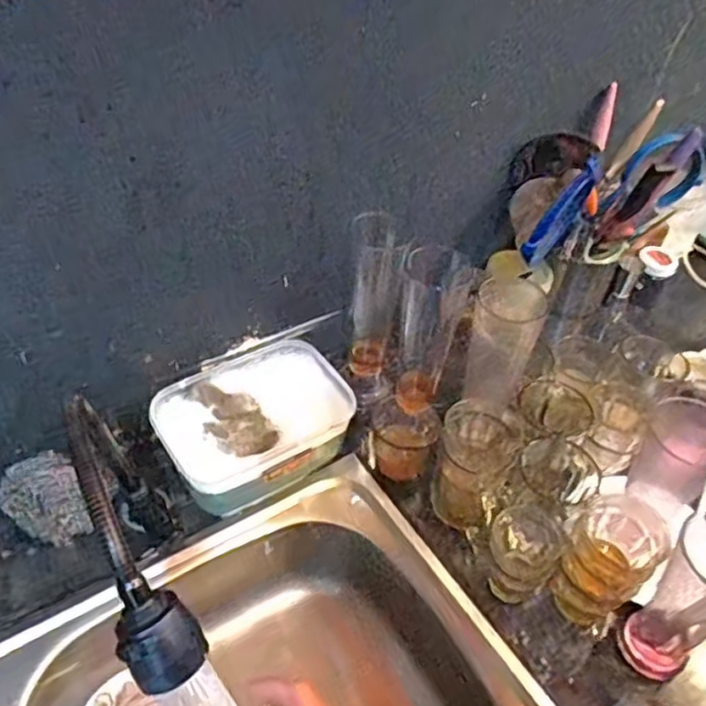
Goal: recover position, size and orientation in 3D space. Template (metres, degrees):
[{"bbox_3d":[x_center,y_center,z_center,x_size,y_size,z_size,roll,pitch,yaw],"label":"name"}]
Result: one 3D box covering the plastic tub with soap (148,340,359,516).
[{"bbox_3d":[-0.109,0.083,0.726,0.203,0.094,0.143,-26,53,-28],"label":"plastic tub with soap"}]

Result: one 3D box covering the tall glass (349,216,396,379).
[{"bbox_3d":[0.024,-0.063,0.748,0.056,0.204,0.043,6,45,0],"label":"tall glass"}]

